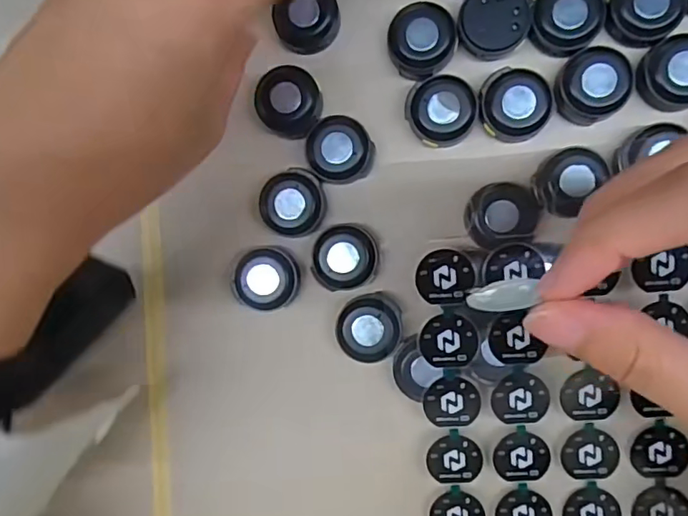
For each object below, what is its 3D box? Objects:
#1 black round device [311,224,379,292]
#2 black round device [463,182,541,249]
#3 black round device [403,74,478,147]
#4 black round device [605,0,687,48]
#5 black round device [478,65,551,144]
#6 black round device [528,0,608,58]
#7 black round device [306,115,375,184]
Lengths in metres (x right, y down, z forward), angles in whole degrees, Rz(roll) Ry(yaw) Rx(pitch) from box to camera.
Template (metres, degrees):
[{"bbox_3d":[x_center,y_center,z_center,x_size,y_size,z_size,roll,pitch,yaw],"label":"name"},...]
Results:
[{"bbox_3d":[0.001,0.000,0.240,0.028,0.011,0.028,0,93,7],"label":"black round device"},{"bbox_3d":[0.067,-0.019,0.231,0.029,0.015,0.026,-10,92,8],"label":"black round device"},{"bbox_3d":[0.042,-0.064,0.233,0.029,0.011,0.029,0,93,7],"label":"black round device"},{"bbox_3d":[0.125,-0.104,0.220,0.028,0.007,0.032,26,96,5],"label":"black round device"},{"bbox_3d":[0.073,-0.065,0.228,0.029,0.007,0.030,0,93,7],"label":"black round device"},{"bbox_3d":[0.094,-0.102,0.226,0.029,0.010,0.029,0,93,7],"label":"black round device"},{"bbox_3d":[-0.002,-0.048,0.239,0.027,0.010,0.030,-37,88,8],"label":"black round device"}]

